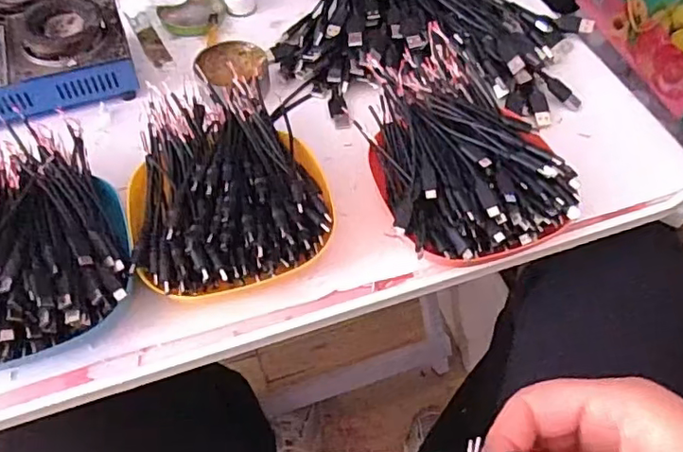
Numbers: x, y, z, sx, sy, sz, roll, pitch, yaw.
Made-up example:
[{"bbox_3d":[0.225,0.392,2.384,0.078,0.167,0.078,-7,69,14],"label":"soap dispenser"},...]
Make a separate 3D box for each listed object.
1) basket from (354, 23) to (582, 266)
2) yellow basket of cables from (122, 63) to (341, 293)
[{"bbox_3d":[0.080,-0.060,0.437,0.121,0.057,0.186,-15,57,-11],"label":"basket"},{"bbox_3d":[-0.084,-0.030,0.420,0.134,0.052,0.174,-15,57,-10],"label":"yellow basket of cables"}]

